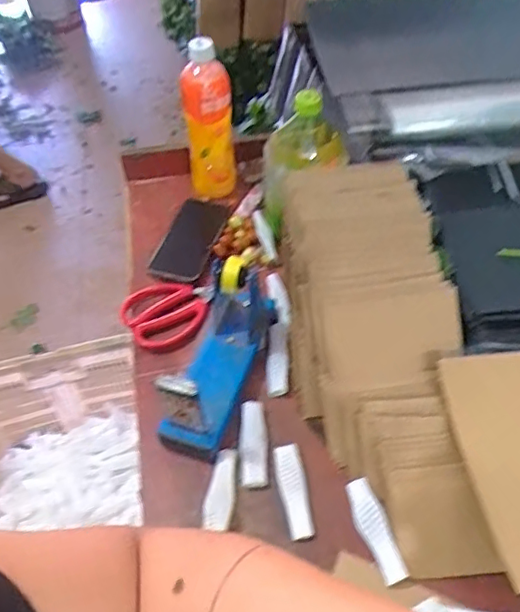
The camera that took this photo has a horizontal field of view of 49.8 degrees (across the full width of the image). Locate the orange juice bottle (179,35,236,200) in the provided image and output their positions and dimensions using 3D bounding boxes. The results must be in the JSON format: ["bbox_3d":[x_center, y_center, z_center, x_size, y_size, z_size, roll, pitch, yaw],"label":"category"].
[{"bbox_3d":[-0.069,-0.248,0.761,0.062,0.200,0.061,-7,51,-5],"label":"orange juice bottle"}]

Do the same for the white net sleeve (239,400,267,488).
[{"bbox_3d":[-0.008,0.139,0.576,0.026,0.017,0.089,-2,51,-1],"label":"white net sleeve"}]

